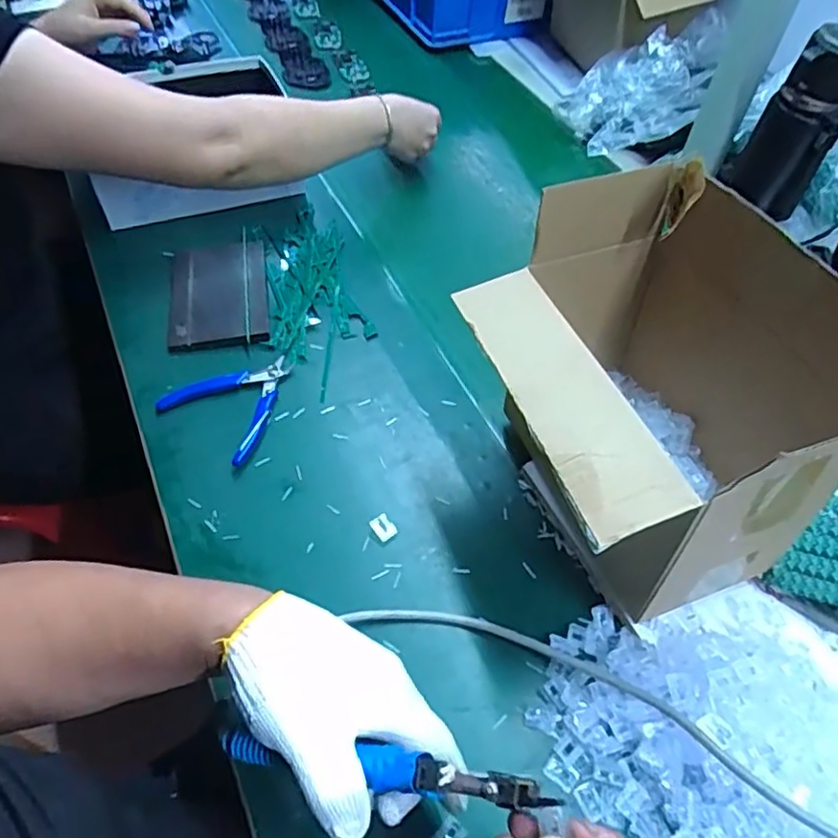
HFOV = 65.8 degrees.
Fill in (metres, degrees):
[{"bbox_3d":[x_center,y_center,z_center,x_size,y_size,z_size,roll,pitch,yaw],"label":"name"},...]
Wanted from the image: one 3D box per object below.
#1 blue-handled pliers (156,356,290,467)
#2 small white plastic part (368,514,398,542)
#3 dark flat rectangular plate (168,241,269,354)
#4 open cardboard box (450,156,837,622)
[{"bbox_3d":[-0.169,-0.022,0.606,0.103,0.013,0.110,30,57,18],"label":"blue-handled pliers"},{"bbox_3d":[-0.030,0.090,0.538,0.017,0.008,0.021,-33,61,-25],"label":"small white plastic part"},{"bbox_3d":[-0.211,-0.131,0.675,0.099,0.017,0.139,-7,54,-9],"label":"dark flat rectangular plate"},{"bbox_3d":[0.150,-0.005,0.483,0.199,0.233,0.241,-14,55,-14],"label":"open cardboard box"}]

